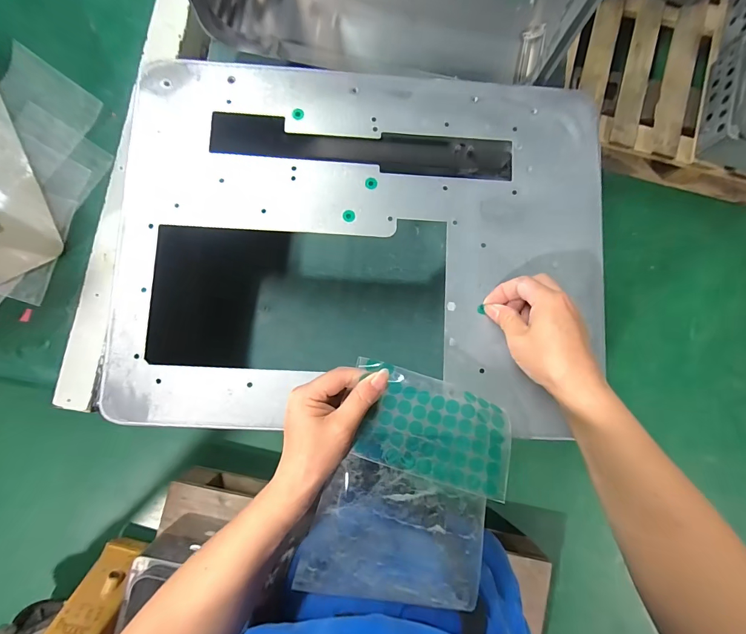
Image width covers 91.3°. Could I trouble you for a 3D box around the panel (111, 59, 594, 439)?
[{"bbox_3d":[-0.007,-0.070,0.346,0.451,0.012,0.344,3,85,-1],"label":"panel"}]

